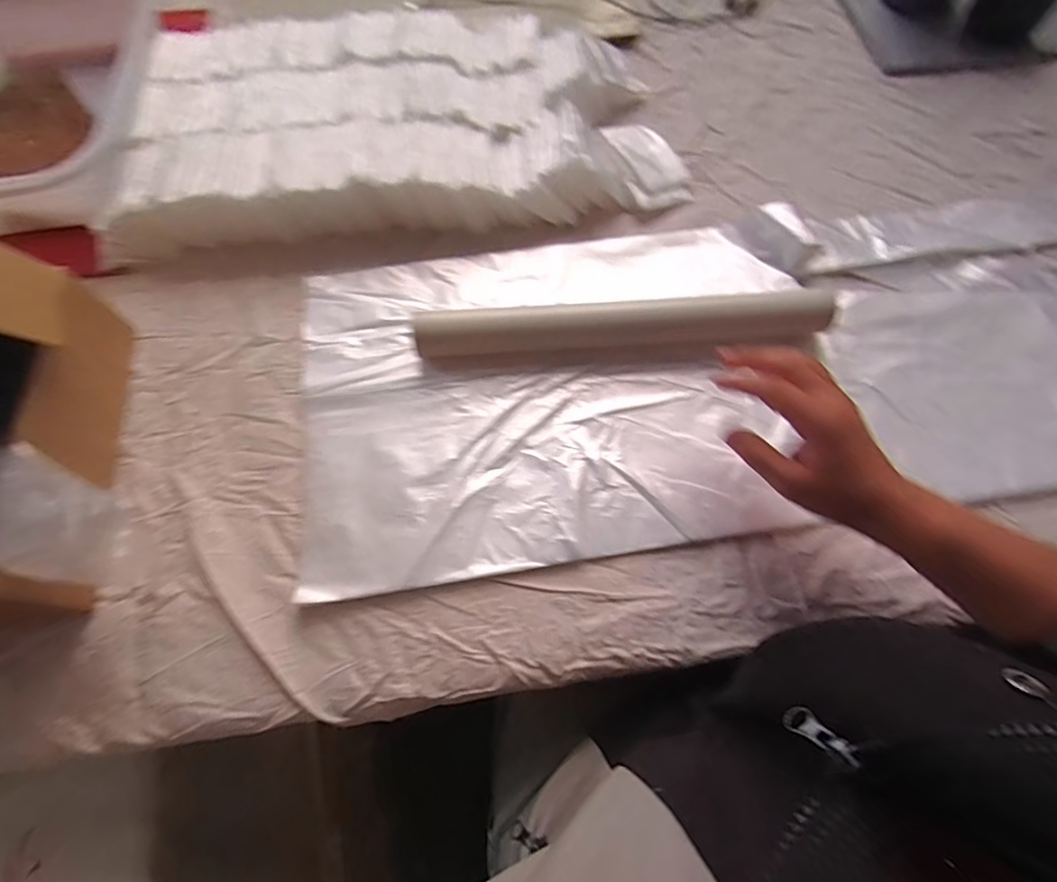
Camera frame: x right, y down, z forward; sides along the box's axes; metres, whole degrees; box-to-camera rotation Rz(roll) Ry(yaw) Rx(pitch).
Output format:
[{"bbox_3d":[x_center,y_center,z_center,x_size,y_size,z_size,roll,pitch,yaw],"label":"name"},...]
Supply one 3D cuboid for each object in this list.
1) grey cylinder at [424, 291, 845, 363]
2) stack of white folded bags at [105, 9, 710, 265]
[{"bbox_3d":[0.084,-0.101,0.452,0.352,0.037,0.042,-4,66,-2],"label":"grey cylinder"},{"bbox_3d":[-0.130,-0.345,0.549,0.570,0.060,0.272,-7,66,-3],"label":"stack of white folded bags"}]

